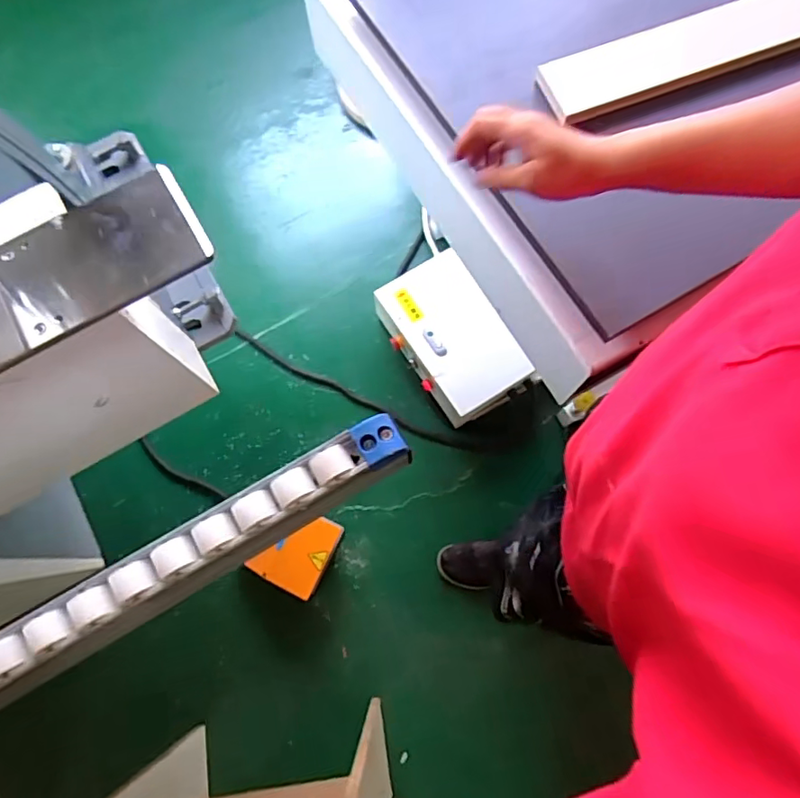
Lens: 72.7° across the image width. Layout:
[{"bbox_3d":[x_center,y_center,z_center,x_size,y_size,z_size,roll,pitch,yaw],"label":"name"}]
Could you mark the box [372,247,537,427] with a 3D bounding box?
[{"bbox_3d":[0.148,-0.176,1.511,0.281,0.134,0.447,-29,76,-6],"label":"box"}]

